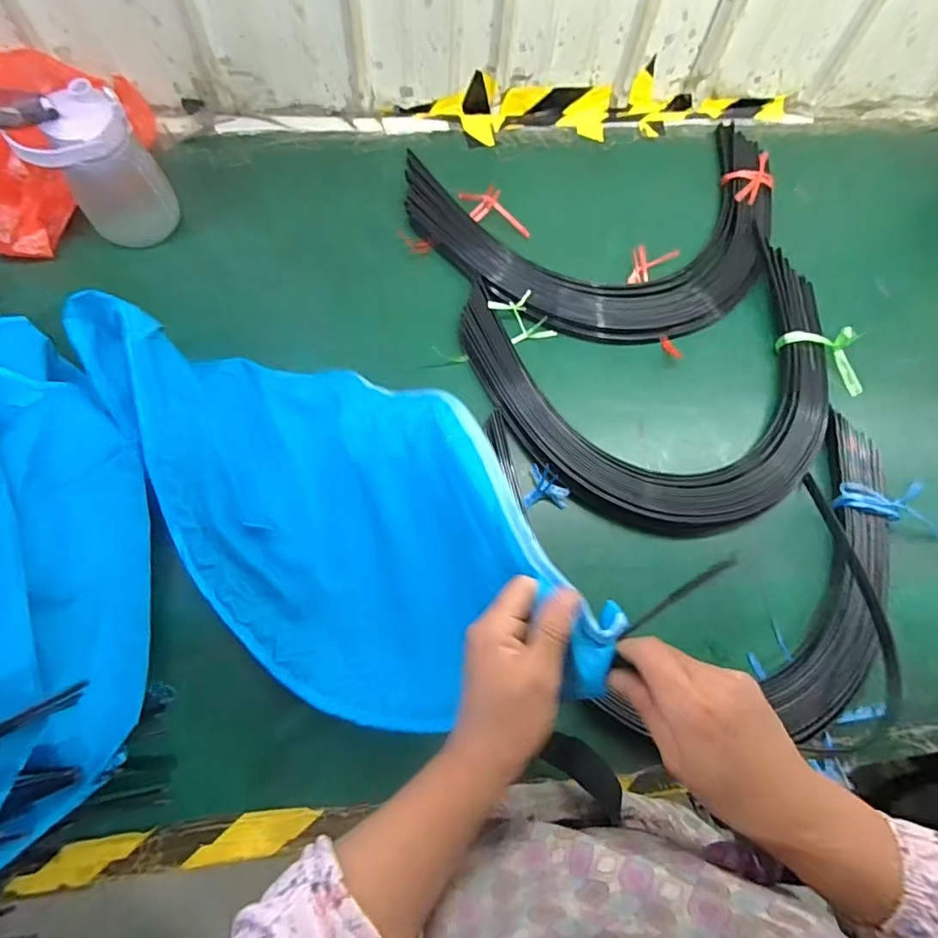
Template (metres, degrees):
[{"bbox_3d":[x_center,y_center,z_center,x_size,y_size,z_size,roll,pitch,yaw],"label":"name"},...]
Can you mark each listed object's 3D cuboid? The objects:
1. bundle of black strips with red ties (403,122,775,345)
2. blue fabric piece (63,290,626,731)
[{"bbox_3d":[0.205,-0.366,0.826,0.579,0.031,0.363,-8,72,-3],"label":"bundle of black strips with red ties"},{"bbox_3d":[-0.161,0.005,0.510,0.316,0.235,0.532,-27,74,-9],"label":"blue fabric piece"}]

